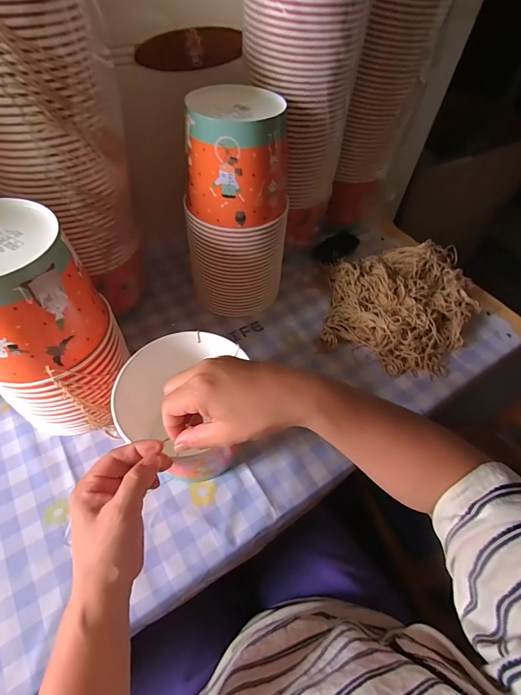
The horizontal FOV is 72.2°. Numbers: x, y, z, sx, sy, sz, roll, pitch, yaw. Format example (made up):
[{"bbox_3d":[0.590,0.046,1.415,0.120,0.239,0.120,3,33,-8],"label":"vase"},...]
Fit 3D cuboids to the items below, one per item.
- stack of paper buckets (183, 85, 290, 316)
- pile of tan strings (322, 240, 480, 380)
[{"bbox_3d":[-0.036,-0.196,0.566,0.154,0.316,0.127,3,53,-2],"label":"stack of paper buckets"},{"bbox_3d":[0.260,-0.094,0.665,0.263,0.072,0.309,23,55,13],"label":"pile of tan strings"}]

